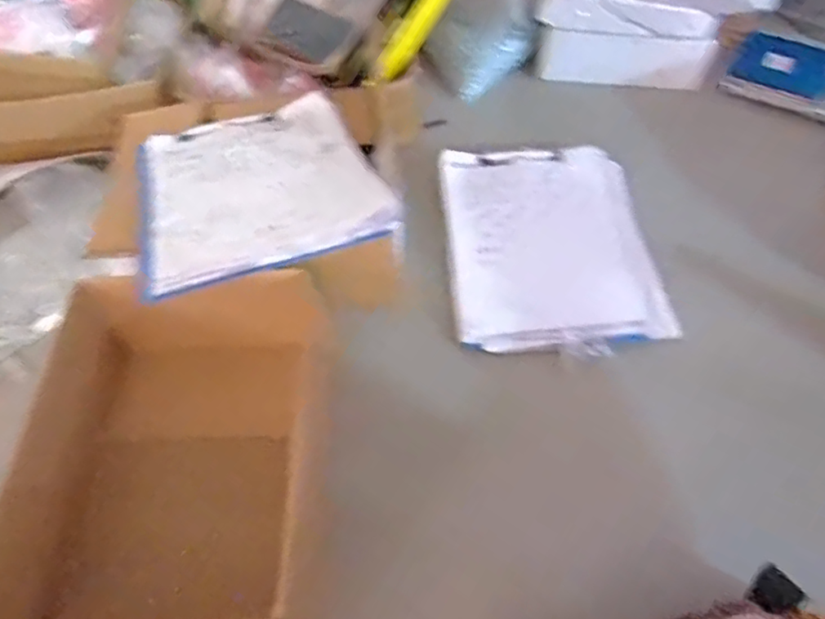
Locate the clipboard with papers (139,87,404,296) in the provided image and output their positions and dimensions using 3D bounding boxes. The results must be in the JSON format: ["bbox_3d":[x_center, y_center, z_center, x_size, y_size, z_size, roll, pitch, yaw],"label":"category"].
[{"bbox_3d":[-0.161,-0.132,0.585,0.223,0.017,0.292,-20,44,-7],"label":"clipboard with papers"}]

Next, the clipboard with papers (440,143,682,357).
[{"bbox_3d":[0.169,-0.090,0.725,0.242,0.030,0.309,-3,60,-3],"label":"clipboard with papers"}]

